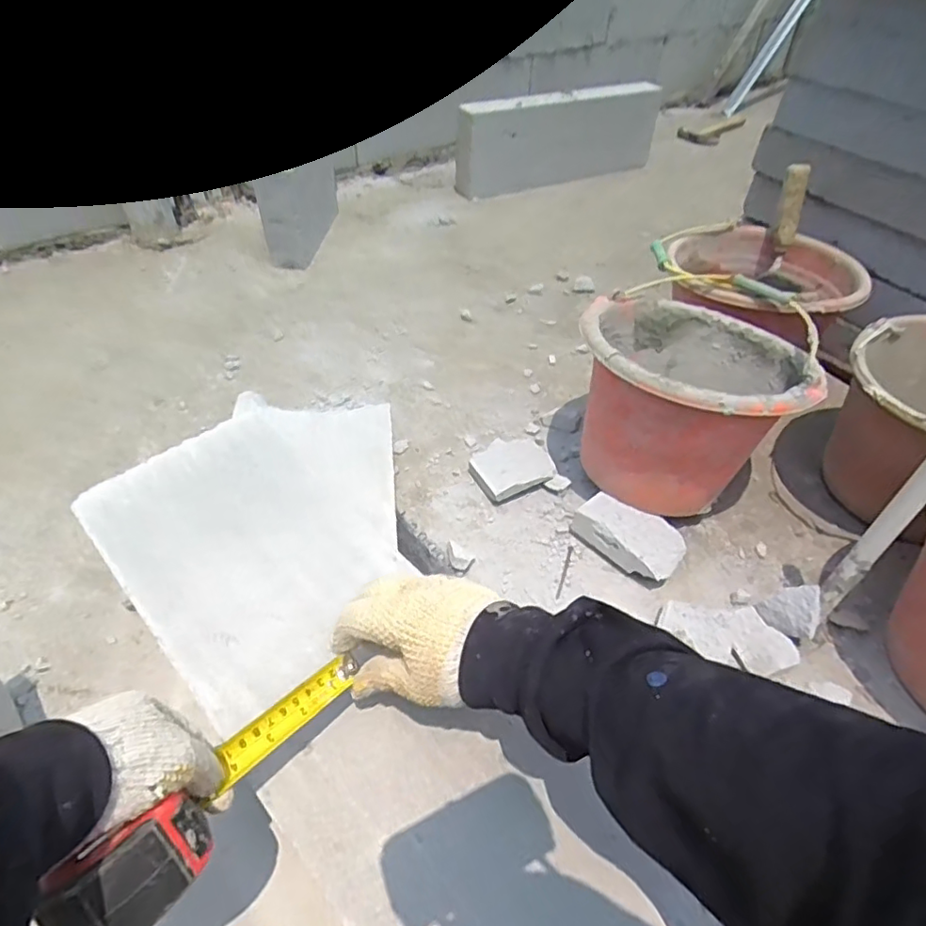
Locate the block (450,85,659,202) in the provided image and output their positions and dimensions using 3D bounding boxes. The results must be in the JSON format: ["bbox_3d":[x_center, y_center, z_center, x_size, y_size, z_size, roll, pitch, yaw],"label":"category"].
[{"bbox_3d":[0.285,-0.915,1.694,0.741,0.233,0.066,-25,52,-27],"label":"block"}]

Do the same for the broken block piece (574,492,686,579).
[{"bbox_3d":[0.208,0.093,0.758,0.134,0.048,0.079,34,52,26],"label":"broken block piece"}]

